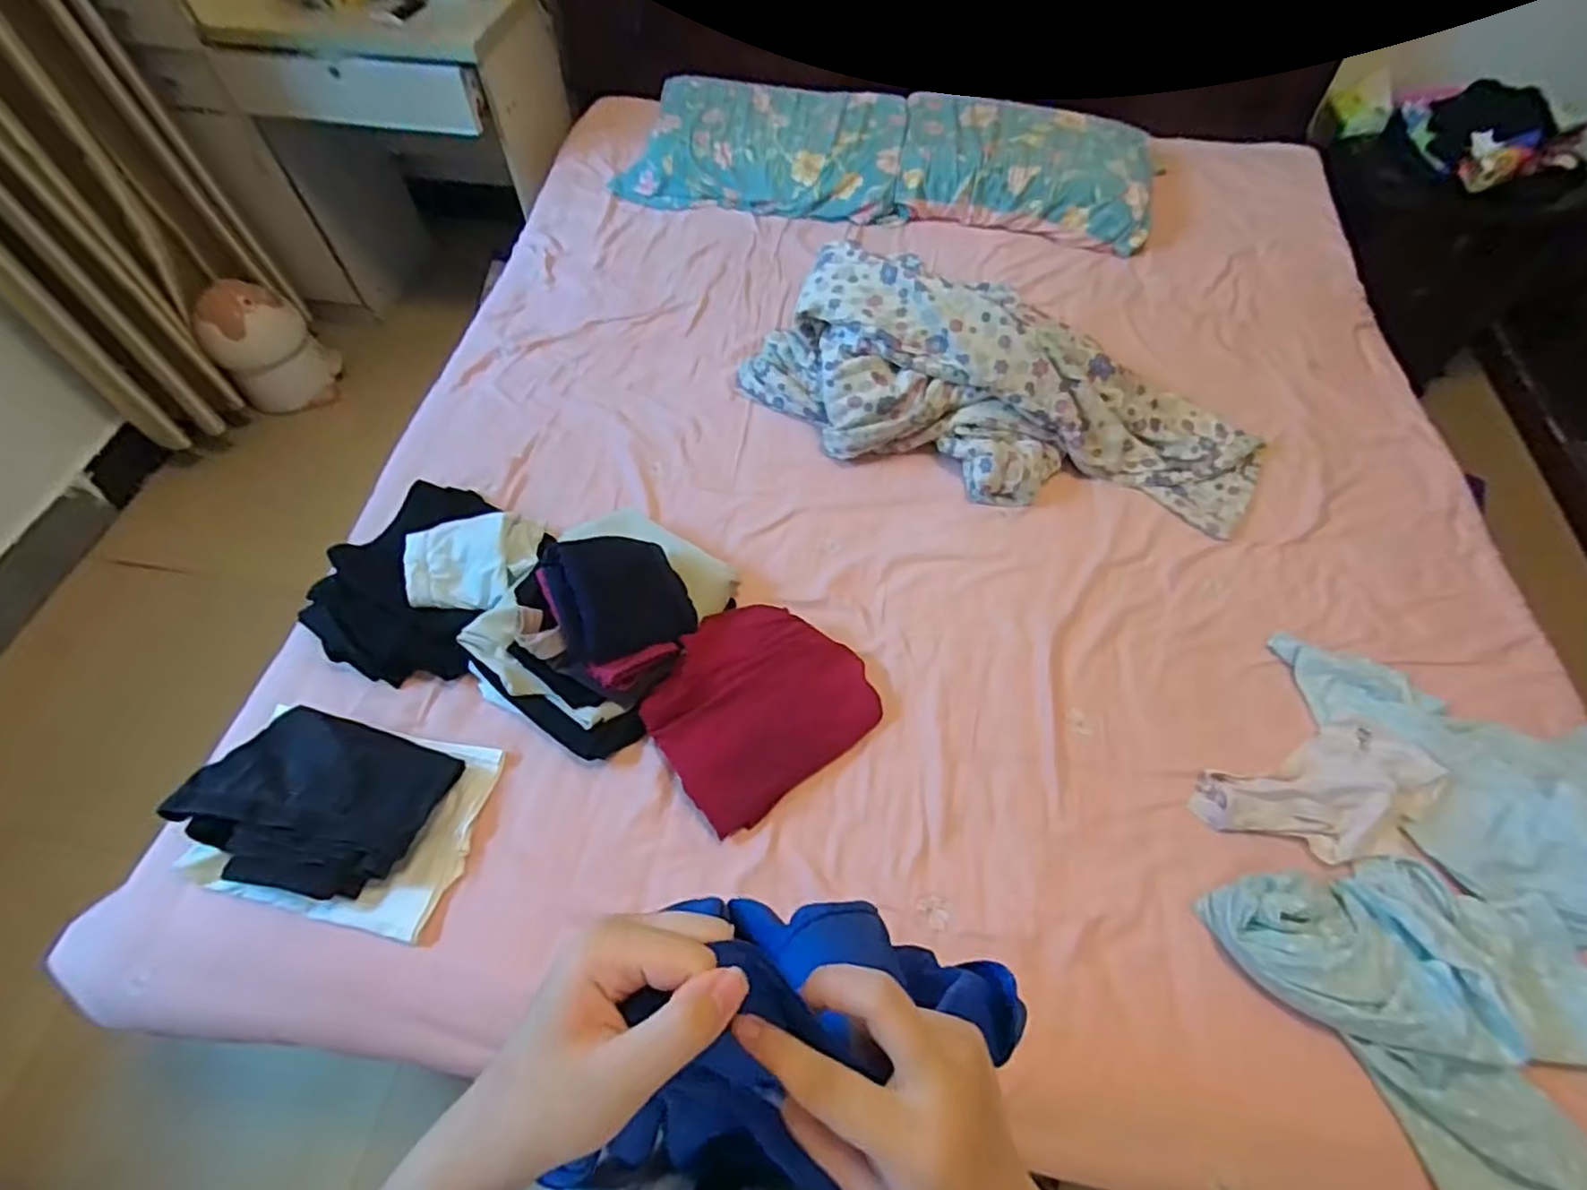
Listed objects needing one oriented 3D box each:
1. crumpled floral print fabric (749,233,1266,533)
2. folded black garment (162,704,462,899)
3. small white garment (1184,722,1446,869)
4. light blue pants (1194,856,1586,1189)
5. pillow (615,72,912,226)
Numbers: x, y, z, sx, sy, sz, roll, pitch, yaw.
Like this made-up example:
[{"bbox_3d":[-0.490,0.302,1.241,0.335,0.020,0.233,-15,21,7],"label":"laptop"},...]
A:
[{"bbox_3d":[0.334,-0.343,1.076,0.811,0.187,0.326,19,62,12],"label":"crumpled floral print fabric"},{"bbox_3d":[-0.552,0.237,0.782,0.232,0.083,0.194,17,60,10],"label":"folded black garment"},{"bbox_3d":[0.631,0.245,0.813,0.282,0.052,0.135,-16,61,-8],"label":"small white garment"},{"bbox_3d":[0.667,0.397,0.693,0.294,0.071,0.355,-31,64,-16],"label":"light blue pants"},{"bbox_3d":[-0.061,-1.006,1.504,0.599,0.115,0.368,4,60,4],"label":"pillow"}]

